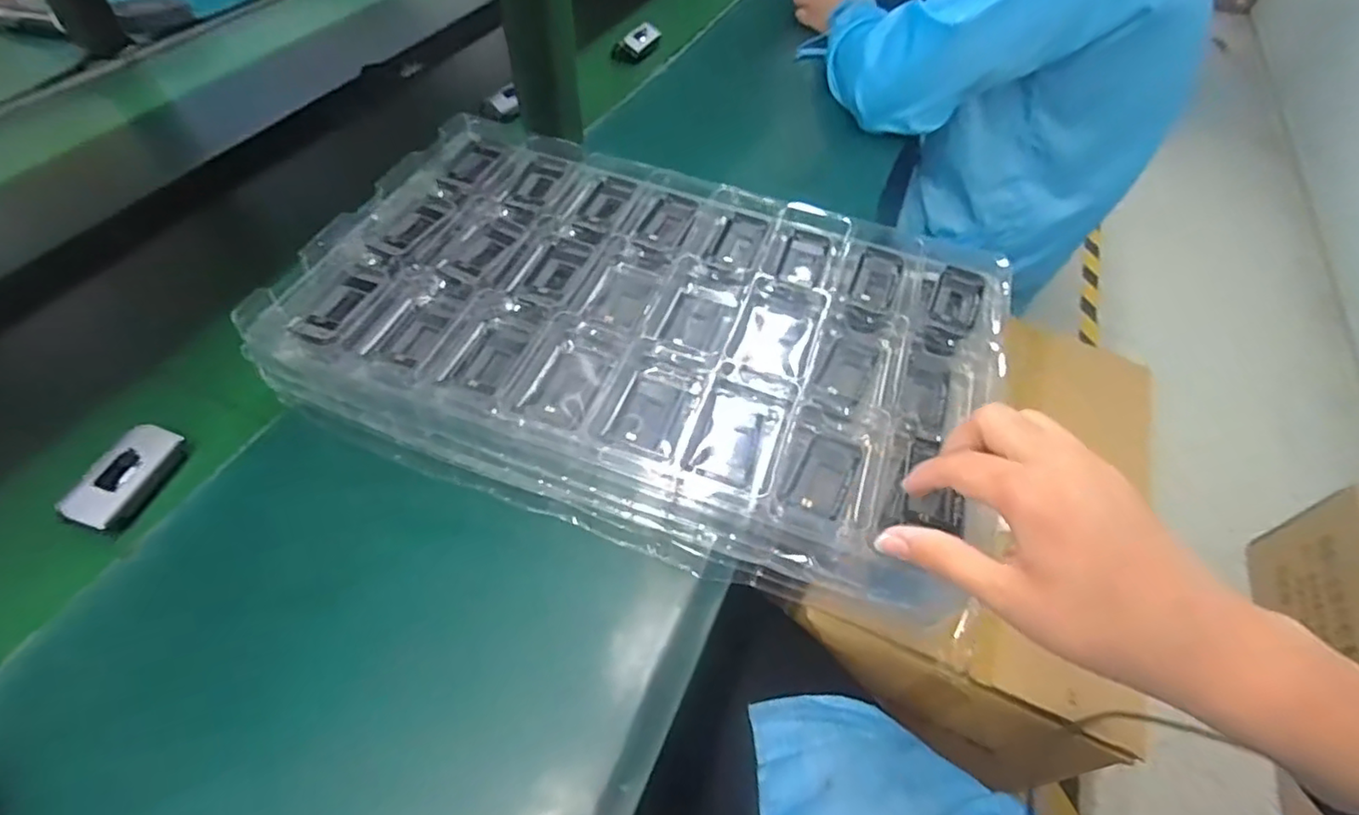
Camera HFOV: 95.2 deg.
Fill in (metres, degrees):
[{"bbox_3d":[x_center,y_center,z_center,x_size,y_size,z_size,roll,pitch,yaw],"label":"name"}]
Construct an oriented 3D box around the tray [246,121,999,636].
[{"bbox_3d":[-0.024,-0.065,0.482,0.501,0.058,0.313,18,60,7],"label":"tray"}]

